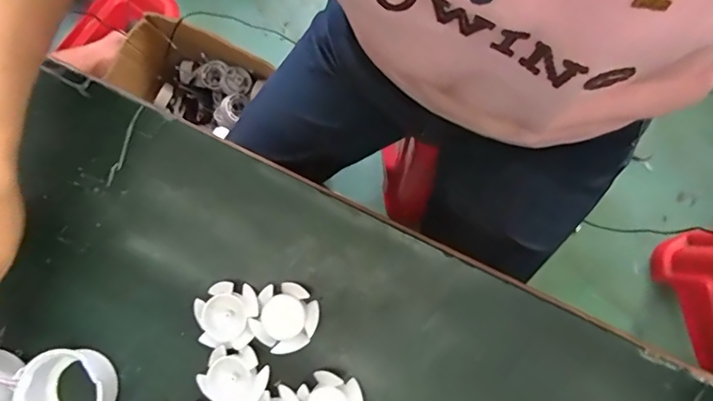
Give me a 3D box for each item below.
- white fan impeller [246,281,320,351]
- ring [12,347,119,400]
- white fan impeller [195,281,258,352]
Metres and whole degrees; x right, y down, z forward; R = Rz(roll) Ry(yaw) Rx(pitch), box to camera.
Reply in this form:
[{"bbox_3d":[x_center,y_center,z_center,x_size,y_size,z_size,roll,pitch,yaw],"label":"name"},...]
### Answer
[{"bbox_3d":[-0.044,0.072,0.306,0.039,0.011,0.040,-1,82,4],"label":"white fan impeller"},{"bbox_3d":[-0.177,0.118,0.304,0.054,0.023,0.054,-1,82,4],"label":"ring"},{"bbox_3d":[-0.081,0.071,0.307,0.038,0.012,0.038,-1,82,4],"label":"white fan impeller"}]

